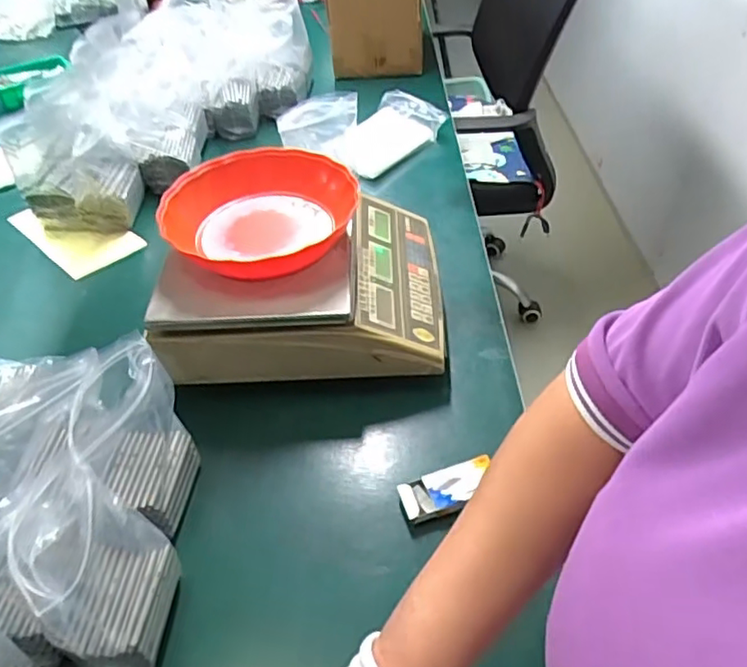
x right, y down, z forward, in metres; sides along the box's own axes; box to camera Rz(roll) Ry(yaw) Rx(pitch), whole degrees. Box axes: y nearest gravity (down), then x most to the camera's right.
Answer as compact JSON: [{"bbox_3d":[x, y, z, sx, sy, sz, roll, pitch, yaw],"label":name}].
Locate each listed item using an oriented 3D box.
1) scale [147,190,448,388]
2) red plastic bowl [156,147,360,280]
[{"bbox_3d":[-0.081,-0.070,0.733,0.317,0.097,0.262,-3,45,0],"label":"scale"},{"bbox_3d":[-0.124,-0.126,0.675,0.202,0.050,0.192,-1,45,1],"label":"red plastic bowl"}]

